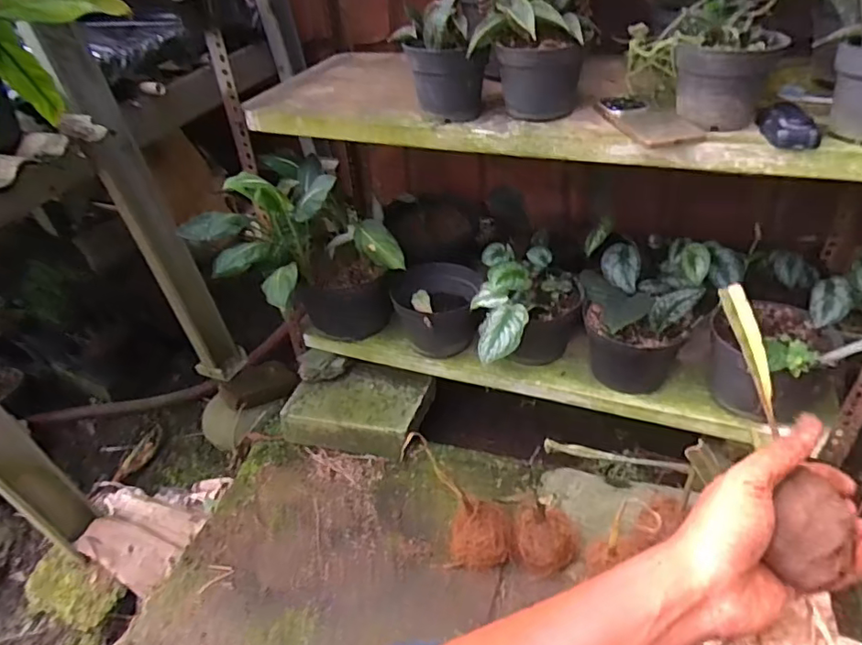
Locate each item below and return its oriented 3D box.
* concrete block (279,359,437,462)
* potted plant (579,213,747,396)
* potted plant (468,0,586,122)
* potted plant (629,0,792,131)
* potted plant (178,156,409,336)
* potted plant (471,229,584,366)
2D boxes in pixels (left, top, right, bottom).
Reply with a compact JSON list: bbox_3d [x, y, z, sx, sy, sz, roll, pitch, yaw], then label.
[{"bbox_3d":[-0.142,0.174,1.167,0.283,0.087,0.195,7,41,17],"label":"concrete block"},{"bbox_3d":[0.372,-0.027,1.009,0.224,0.211,0.218,-5,37,4],"label":"potted plant"},{"bbox_3d":[0.126,-0.357,0.748,0.157,0.172,0.163,-4,37,5],"label":"potted plant"},{"bbox_3d":[0.341,-0.338,0.717,0.173,0.137,0.150,9,40,21],"label":"potted plant"},{"bbox_3d":[-0.215,-0.098,1.020,0.307,0.364,0.233,-27,41,-24],"label":"potted plant"},{"bbox_3d":[0.168,0.010,0.976,0.169,0.233,0.291,1,38,12],"label":"potted plant"}]

